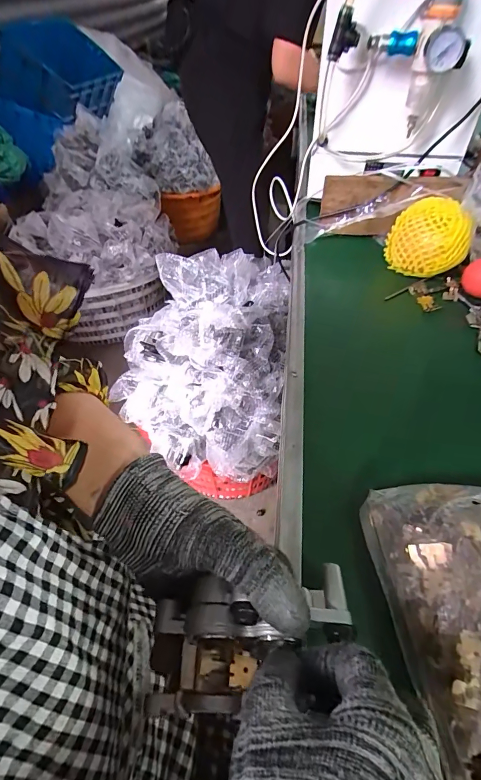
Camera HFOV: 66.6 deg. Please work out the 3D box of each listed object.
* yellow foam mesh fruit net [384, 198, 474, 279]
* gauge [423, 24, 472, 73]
[{"bbox_3d":[0.249,-0.201,0.498,0.082,0.088,0.082,-5,50,-4],"label":"yellow foam mesh fruit net"},{"bbox_3d":[0.247,-0.408,0.441,0.050,0.039,0.028,18,52,15],"label":"gauge"}]

